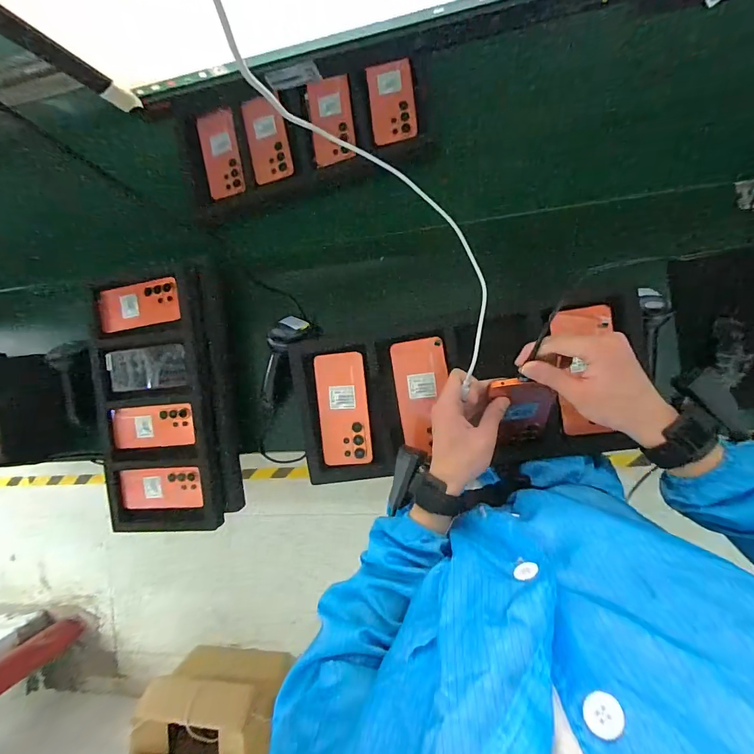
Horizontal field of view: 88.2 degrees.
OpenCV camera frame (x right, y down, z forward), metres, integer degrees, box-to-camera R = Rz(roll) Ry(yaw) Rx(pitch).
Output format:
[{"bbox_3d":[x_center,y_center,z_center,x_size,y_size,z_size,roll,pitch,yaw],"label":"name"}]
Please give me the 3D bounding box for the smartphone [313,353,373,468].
[{"bbox_3d":[-0.052,0.050,0.599,0.077,0.006,0.169,-5,90,11],"label":"smartphone"}]

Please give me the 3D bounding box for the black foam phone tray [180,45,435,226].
[{"bbox_3d":[-0.169,-0.452,0.721,0.515,0.045,0.208,-13,89,11],"label":"black foam phone tray"}]

